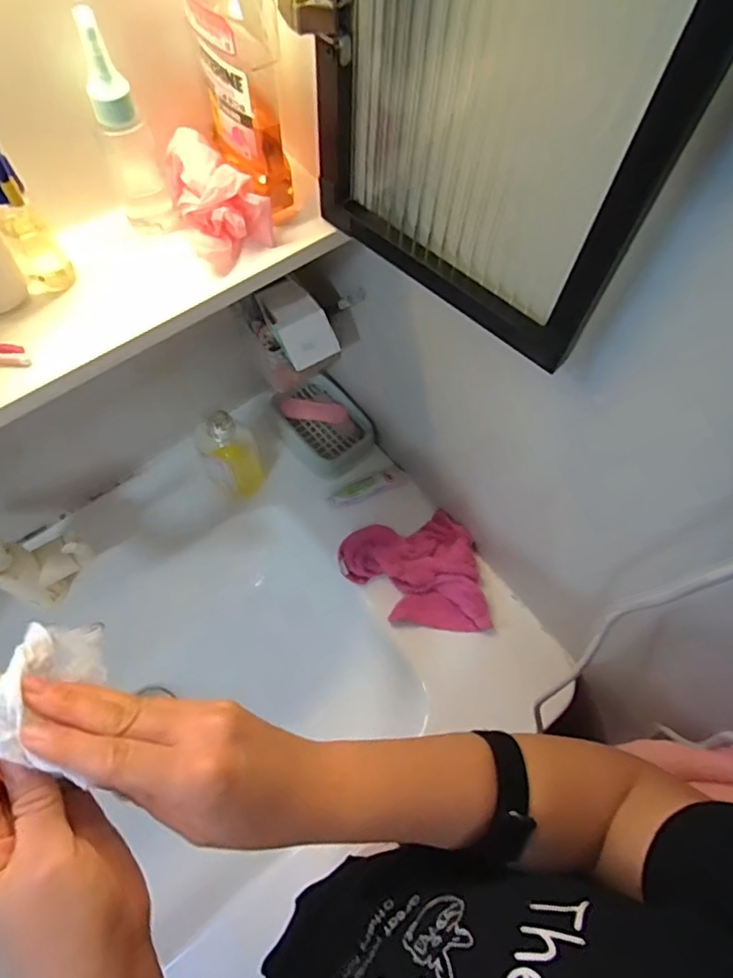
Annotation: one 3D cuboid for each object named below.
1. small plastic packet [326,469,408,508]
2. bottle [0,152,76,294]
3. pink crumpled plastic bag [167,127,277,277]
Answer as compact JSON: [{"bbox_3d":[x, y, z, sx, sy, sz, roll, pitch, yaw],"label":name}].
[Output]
[{"bbox_3d":[0.002,-0.004,0.687,0.099,0.010,0.031,-20,67,-11],"label":"small plastic packet"},{"bbox_3d":[-0.204,-0.159,0.335,0.028,0.102,0.025,-29,69,-15],"label":"bottle"},{"bbox_3d":[-0.099,-0.192,0.383,0.047,0.051,0.067,-32,70,-16],"label":"pink crumpled plastic bag"}]

